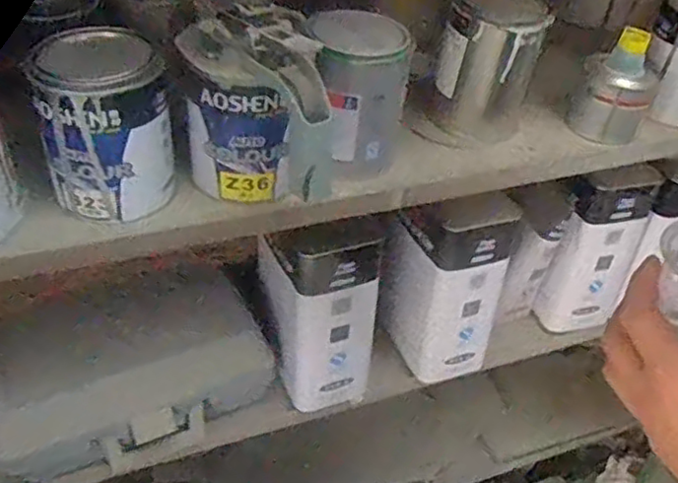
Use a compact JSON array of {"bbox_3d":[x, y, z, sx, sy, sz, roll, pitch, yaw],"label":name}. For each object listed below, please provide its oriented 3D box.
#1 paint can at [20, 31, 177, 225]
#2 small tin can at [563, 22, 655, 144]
[{"bbox_3d":[-0.198,-0.102,0.565,0.109,0.140,0.097,-12,42,-16],"label":"paint can"},{"bbox_3d":[0.311,-0.170,0.733,0.081,0.122,0.075,1,40,-1],"label":"small tin can"}]

